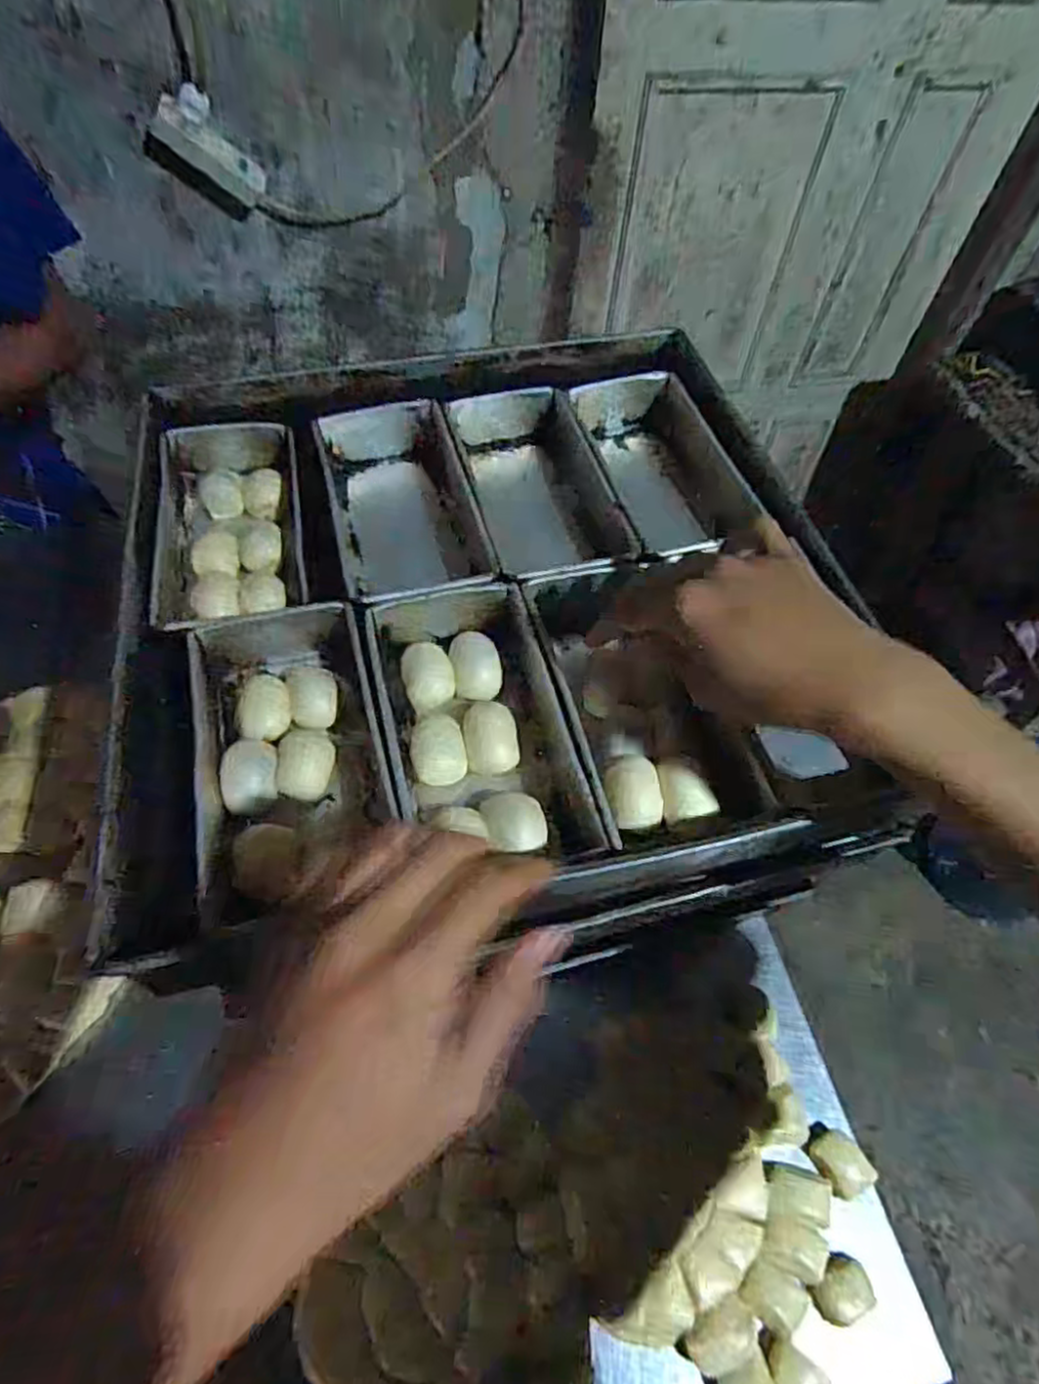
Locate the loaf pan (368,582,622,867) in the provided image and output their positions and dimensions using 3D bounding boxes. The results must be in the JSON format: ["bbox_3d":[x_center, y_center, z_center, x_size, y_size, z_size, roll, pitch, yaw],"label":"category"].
[{"bbox_3d":[-0.028,0.018,0.434,0.100,0.050,0.206,-12,59,-10],"label":"loaf pan"}]

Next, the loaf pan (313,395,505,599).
[{"bbox_3d":[-0.087,-0.135,0.549,0.113,0.063,0.199,-13,59,-11],"label":"loaf pan"}]

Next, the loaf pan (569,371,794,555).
[{"bbox_3d":[0.112,-0.176,0.567,0.105,0.060,0.206,-11,59,-10],"label":"loaf pan"}]

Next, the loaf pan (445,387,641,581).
[{"bbox_3d":[0.010,-0.166,0.561,0.107,0.060,0.190,-11,59,-10],"label":"loaf pan"}]

